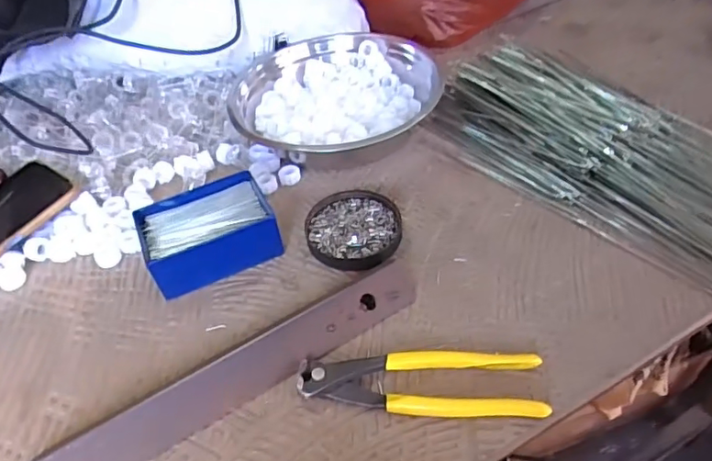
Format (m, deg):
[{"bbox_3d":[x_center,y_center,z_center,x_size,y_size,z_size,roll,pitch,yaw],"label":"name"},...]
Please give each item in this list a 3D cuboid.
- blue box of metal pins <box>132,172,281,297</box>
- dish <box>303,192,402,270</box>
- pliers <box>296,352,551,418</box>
[{"bbox_3d":[-0.129,0.001,0.480,0.114,0.042,0.088,-23,47,-15],"label":"blue box of metal pins"},{"bbox_3d":[-0.002,-0.001,0.491,0.084,0.011,0.093,-5,45,2],"label":"dish"},{"bbox_3d":[0.044,0.105,0.371,0.164,0.014,0.048,-1,46,6],"label":"pliers"}]

